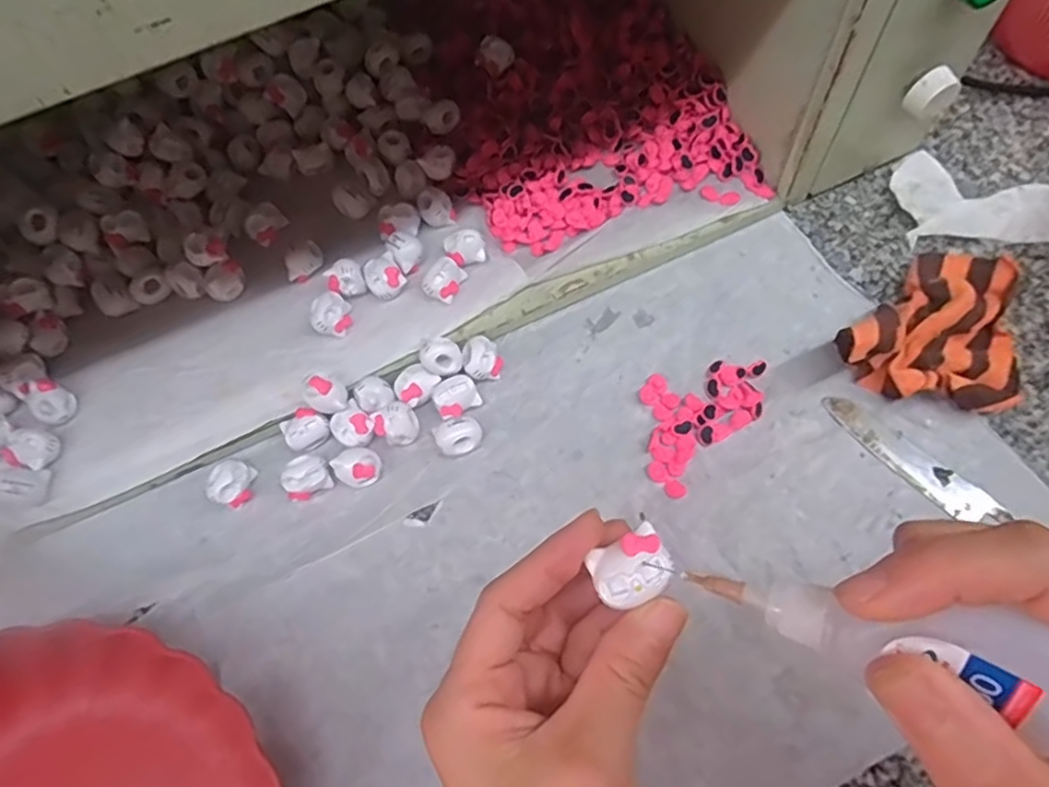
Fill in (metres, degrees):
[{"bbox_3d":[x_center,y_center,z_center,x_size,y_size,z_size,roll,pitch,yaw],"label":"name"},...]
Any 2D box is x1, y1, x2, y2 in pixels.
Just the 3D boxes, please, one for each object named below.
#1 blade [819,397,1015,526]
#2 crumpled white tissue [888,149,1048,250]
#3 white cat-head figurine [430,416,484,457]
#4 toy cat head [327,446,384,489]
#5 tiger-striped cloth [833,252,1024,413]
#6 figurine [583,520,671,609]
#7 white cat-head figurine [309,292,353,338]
[{"bbox_3d":[0.209,0.034,0.349,0.023,0.004,0.121,-42,70,-11],"label":"blade"},{"bbox_3d":[0.290,-0.126,0.407,0.099,0.016,0.069,-2,66,4],"label":"crumpled white tissue"},{"bbox_3d":[-0.036,0.025,0.364,0.025,0.018,0.019,-29,67,-8],"label":"white cat-head figurine"},{"bbox_3d":[-0.094,0.041,0.362,0.021,0.014,0.023,-2,66,4],"label":"toy cat head"},{"bbox_3d":[0.240,-0.032,0.356,0.116,0.038,0.085,-41,69,-13],"label":"tiger-striped cloth"},{"bbox_3d":[0.034,0.055,0.204,0.023,0.008,0.020,-26,69,-7],"label":"figurine"},{"bbox_3d":[-0.116,-0.046,0.385,0.021,0.017,0.024,-9,66,1],"label":"white cat-head figurine"}]

